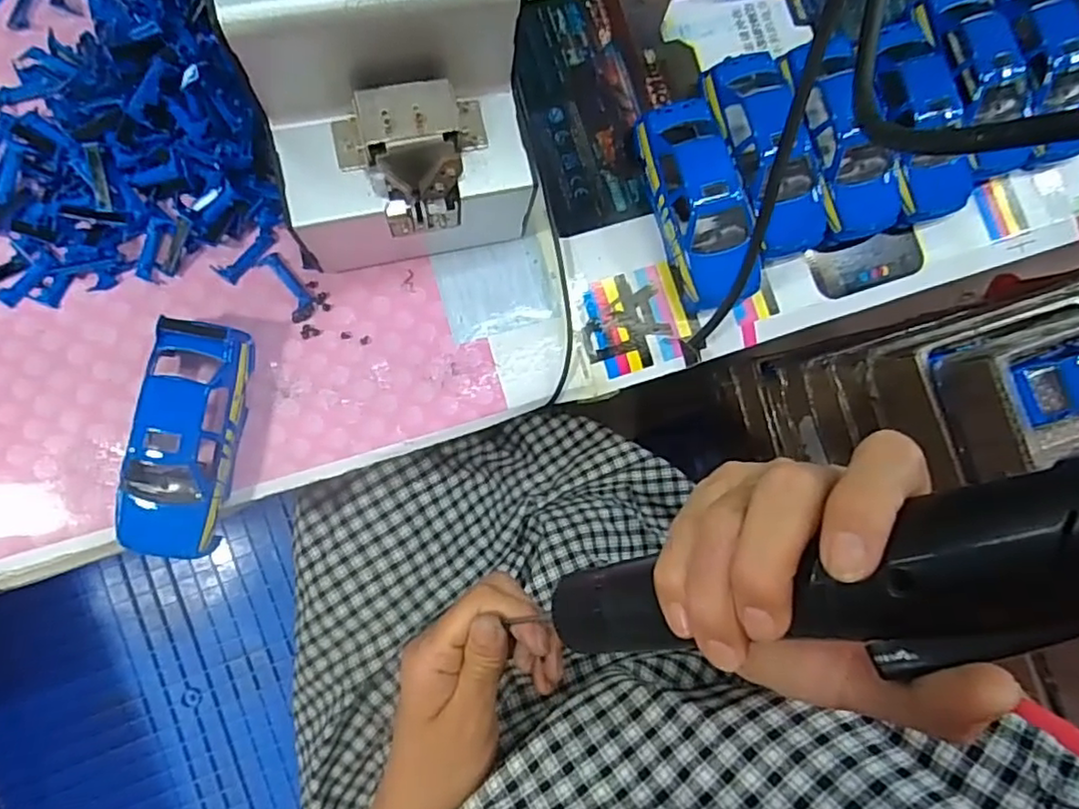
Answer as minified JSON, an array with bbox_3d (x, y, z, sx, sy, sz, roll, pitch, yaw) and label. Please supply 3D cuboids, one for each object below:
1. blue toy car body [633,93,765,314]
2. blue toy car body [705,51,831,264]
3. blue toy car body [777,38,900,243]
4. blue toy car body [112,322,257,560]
[{"bbox_3d":[0.100,-0.124,0.395,0.054,0.041,0.125,-18,88,-9],"label":"blue toy car body"},{"bbox_3d":[0.146,-0.159,0.403,0.053,0.041,0.122,-17,88,-9],"label":"blue toy car body"},{"bbox_3d":[0.195,-0.174,0.411,0.053,0.039,0.127,-19,88,-9],"label":"blue toy car body"},{"bbox_3d":[-0.194,0.021,0.349,0.049,0.035,0.129,11,84,-7],"label":"blue toy car body"}]

